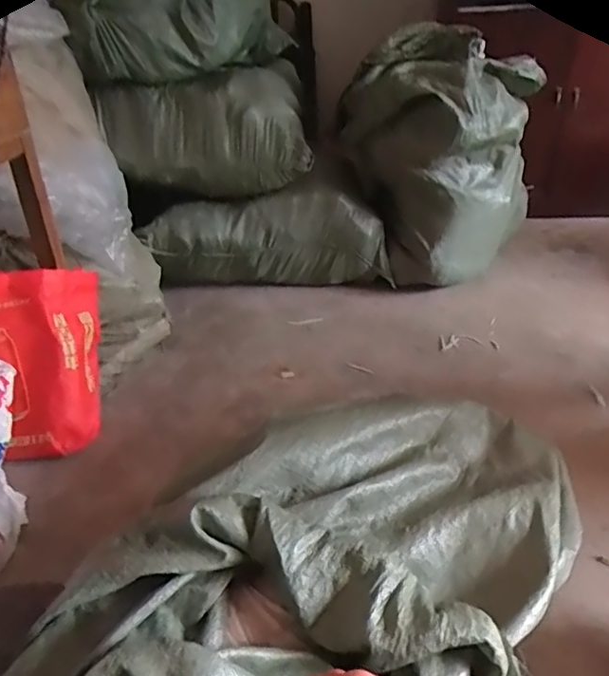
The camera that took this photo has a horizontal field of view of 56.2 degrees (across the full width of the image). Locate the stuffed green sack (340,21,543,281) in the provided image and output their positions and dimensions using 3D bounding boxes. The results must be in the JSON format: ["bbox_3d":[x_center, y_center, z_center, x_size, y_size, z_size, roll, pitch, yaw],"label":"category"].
[{"bbox_3d":[0.401,-0.564,1.814,0.536,0.648,0.446,15,36,27],"label":"stuffed green sack"}]

